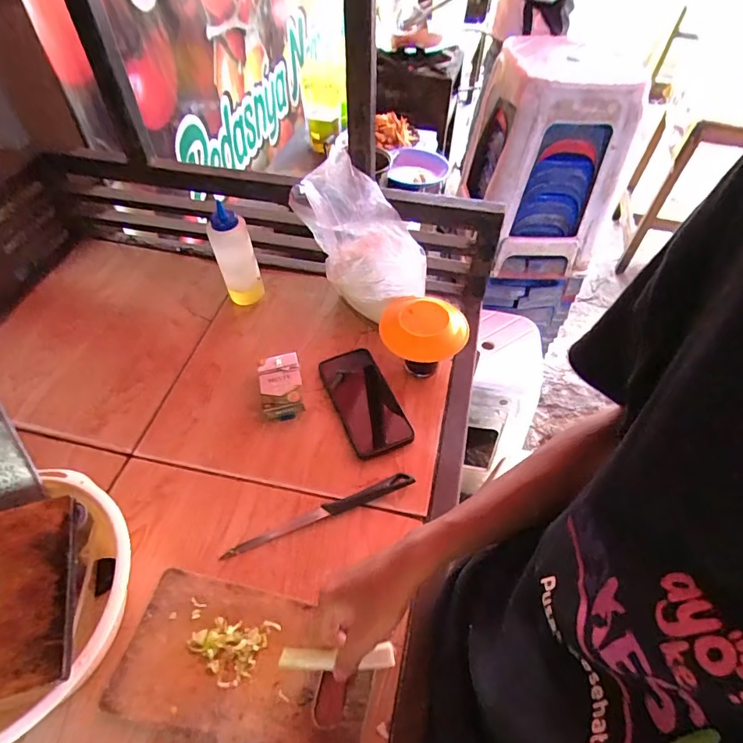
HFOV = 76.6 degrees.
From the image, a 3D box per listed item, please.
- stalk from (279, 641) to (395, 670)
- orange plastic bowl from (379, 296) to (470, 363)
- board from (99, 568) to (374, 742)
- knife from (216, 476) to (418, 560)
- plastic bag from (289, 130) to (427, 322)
[{"bbox_3d":[-0.032,0.261,0.430,0.105,0.011,0.019,-7,50,9],"label":"stalk"},{"bbox_3d":[0.073,-0.064,0.647,0.114,0.025,0.114,1,50,-1],"label":"orange plastic bowl"},{"bbox_3d":[-0.123,0.293,0.468,0.239,0.017,0.132,10,52,9],"label":"board"},{"bbox_3d":[-0.061,0.173,0.569,0.240,0.019,0.019,-18,53,-14],"label":"knife"},{"bbox_3d":[-0.009,-0.214,0.722,0.145,0.184,0.207,-25,55,-21],"label":"plastic bag"}]

